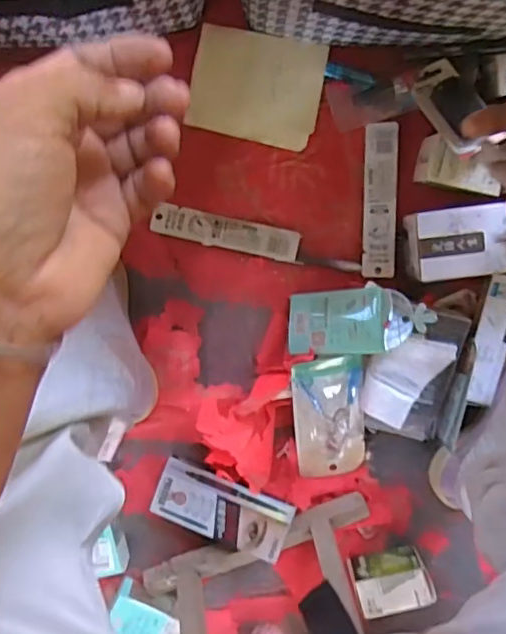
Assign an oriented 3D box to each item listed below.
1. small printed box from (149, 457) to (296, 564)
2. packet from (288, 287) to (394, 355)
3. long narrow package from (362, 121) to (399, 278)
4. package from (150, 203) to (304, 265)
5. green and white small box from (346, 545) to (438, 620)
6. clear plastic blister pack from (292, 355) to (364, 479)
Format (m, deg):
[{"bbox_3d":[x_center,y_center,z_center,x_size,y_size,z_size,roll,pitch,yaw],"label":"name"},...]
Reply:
[{"bbox_3d":[-0.037,0.229,0.679,0.163,0.015,0.073,21,87,8],"label":"small printed box"},{"bbox_3d":[0.093,0.005,0.629,0.112,0.011,0.071,-4,76,22],"label":"packet"},{"bbox_3d":[0.142,-0.129,0.636,0.037,0.007,0.167,2,95,16],"label":"long narrow package"},{"bbox_3d":[-0.031,-0.096,0.654,0.170,0.010,0.036,13,98,0],"label":"package"},{"bbox_3d":[0.168,0.318,0.690,0.088,0.053,0.057,-19,97,4],"label":"green and white small box"},{"bbox_3d":[0.090,0.122,0.665,0.081,0.023,0.158,-6,116,3],"label":"clear plastic blister pack"}]

